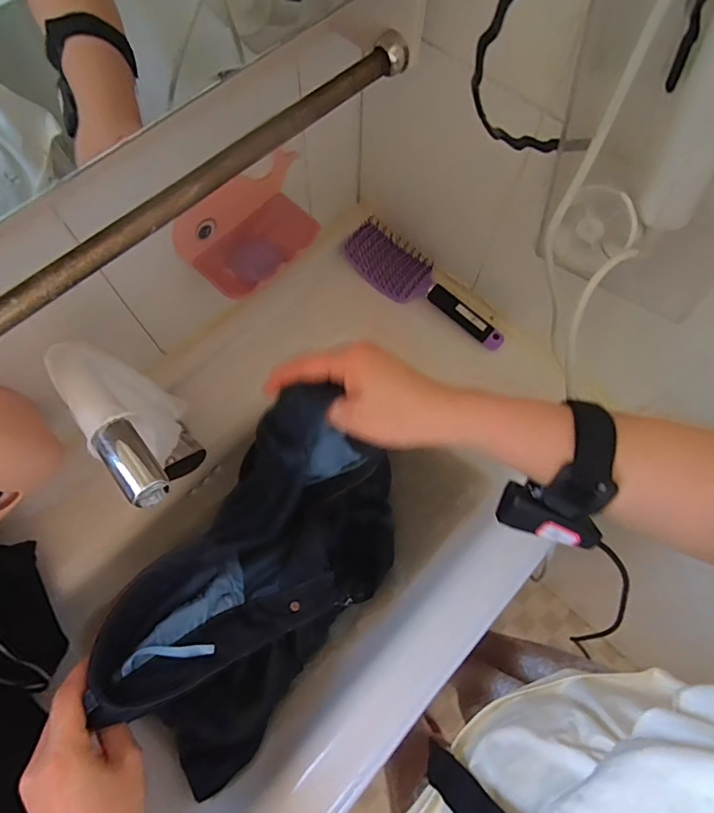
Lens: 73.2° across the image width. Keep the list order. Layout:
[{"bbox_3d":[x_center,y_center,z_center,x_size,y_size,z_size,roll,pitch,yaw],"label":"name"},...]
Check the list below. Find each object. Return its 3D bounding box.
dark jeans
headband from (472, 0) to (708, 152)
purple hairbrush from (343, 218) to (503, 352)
[{"bbox_3d":[-0.085,0.177,0.449,0.152,0.301,0.348,38,72,13],"label":"dark jeans"},{"bbox_3d":[0.139,-0.214,0.288,0.139,0.132,0.018,-7,68,-4],"label":"headband"},{"bbox_3d":[0.093,-0.161,0.635,0.242,0.036,0.075,37,72,13],"label":"purple hairbrush"}]

